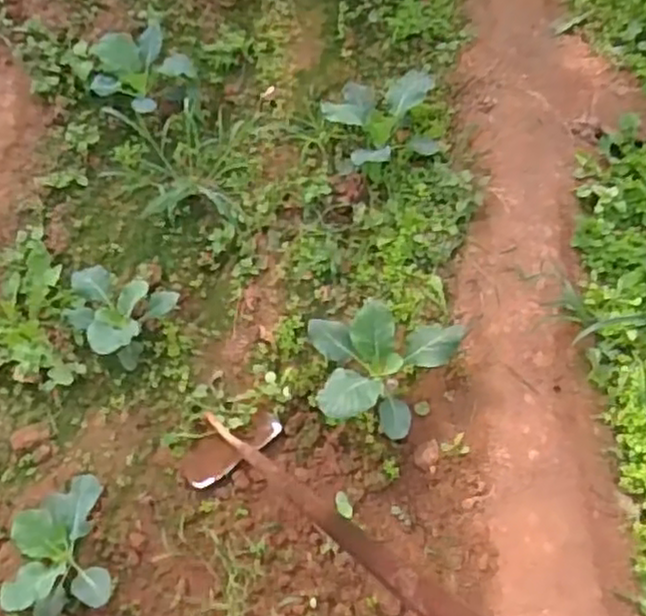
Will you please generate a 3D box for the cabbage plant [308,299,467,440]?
[{"bbox_3d":[0.128,0.130,1.535,0.311,0.151,0.252,4,66,5],"label":"cabbage plant"}]

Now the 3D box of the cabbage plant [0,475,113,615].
[{"bbox_3d":[-0.504,0.463,1.429,0.179,0.137,0.237,-12,66,-2],"label":"cabbage plant"}]

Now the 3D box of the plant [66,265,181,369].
[{"bbox_3d":[-0.476,0.008,1.631,0.252,0.130,0.196,20,69,11],"label":"plant"}]

